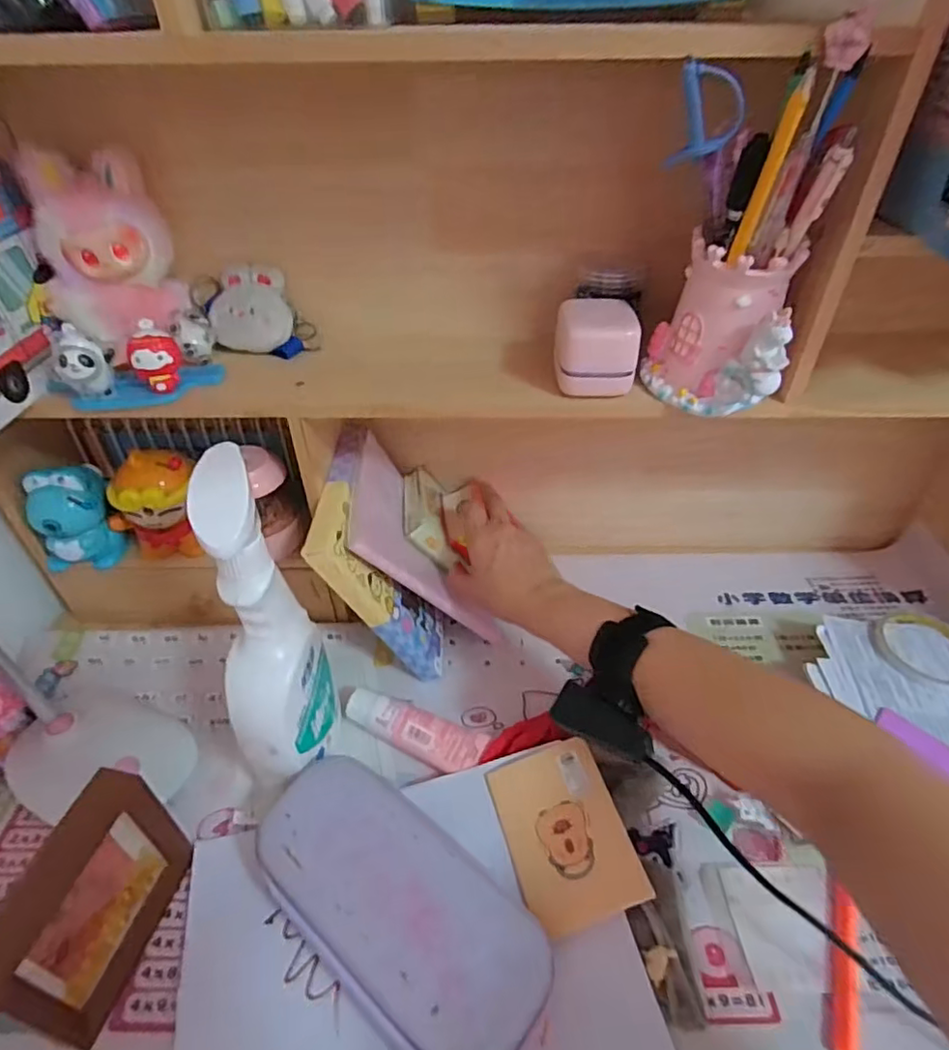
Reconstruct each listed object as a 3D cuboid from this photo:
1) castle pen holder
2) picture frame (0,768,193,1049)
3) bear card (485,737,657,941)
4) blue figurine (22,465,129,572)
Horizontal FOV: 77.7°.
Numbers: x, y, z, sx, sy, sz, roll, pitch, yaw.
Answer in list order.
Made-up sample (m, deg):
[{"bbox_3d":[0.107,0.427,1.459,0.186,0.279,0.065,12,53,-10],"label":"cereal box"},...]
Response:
[{"bbox_3d":[0.176,-0.146,0.426,0.090,0.104,0.097,13,41,15],"label":"castle pen holder"},{"bbox_3d":[-0.241,0.237,0.372,0.035,0.121,0.120,10,40,12],"label":"picture frame"},{"bbox_3d":[0.066,0.224,0.434,0.084,0.012,0.118,-24,48,0],"label":"bear card"},{"bbox_3d":[-0.380,-0.009,0.559,0.068,0.096,0.055,-28,47,-30],"label":"blue figurine"}]

